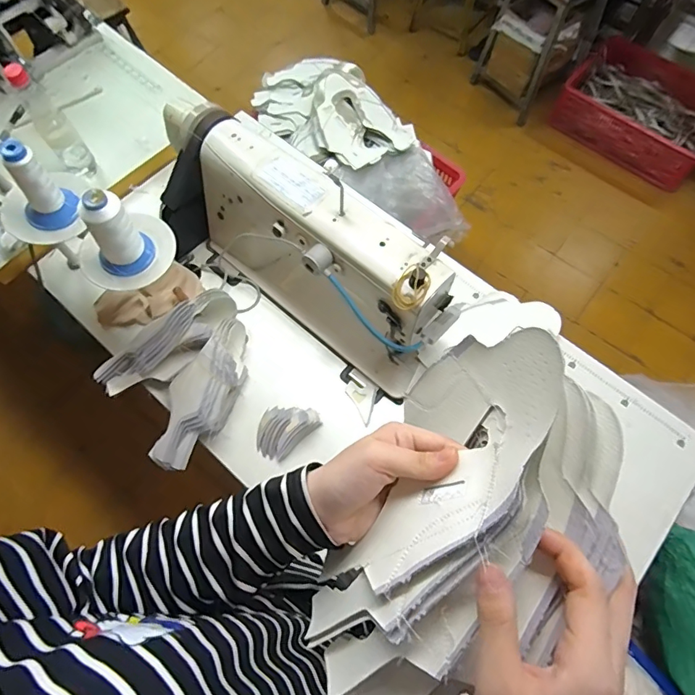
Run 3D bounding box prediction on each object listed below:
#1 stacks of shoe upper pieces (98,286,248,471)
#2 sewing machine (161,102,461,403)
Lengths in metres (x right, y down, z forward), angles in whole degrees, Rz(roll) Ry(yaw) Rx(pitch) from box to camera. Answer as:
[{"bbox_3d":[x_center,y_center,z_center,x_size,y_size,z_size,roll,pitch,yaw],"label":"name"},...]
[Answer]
[{"bbox_3d":[-0.254,0.032,0.748,0.211,0.081,0.250,42,73,15],"label":"stacks of shoe upper pieces"},{"bbox_3d":[-0.093,-0.157,0.750,0.528,0.221,0.181,38,72,14],"label":"sewing machine"}]

